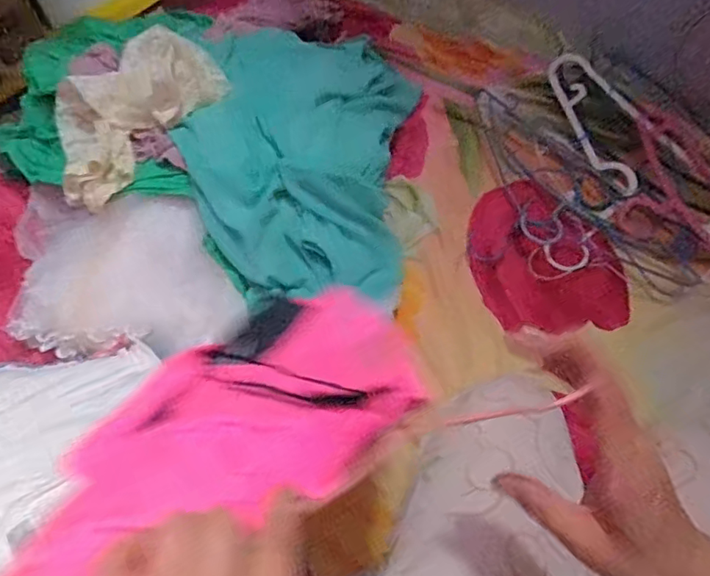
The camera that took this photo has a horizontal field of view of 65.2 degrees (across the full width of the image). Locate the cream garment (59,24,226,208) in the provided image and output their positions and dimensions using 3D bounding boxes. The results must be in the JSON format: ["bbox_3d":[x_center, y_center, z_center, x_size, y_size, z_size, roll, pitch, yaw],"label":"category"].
[{"bbox_3d":[-0.265,-0.217,0.686,0.224,0.085,0.181,-19,67,-10],"label":"cream garment"}]

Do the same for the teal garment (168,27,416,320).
[{"bbox_3d":[-0.065,-0.164,0.715,0.277,0.107,0.427,5,65,1],"label":"teal garment"}]

